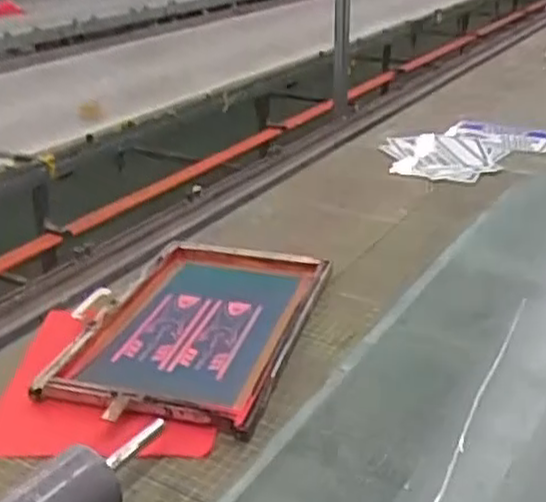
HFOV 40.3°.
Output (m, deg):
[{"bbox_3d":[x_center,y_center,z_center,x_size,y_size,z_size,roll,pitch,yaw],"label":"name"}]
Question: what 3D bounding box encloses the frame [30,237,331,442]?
[{"bbox_3d":[-0.145,0.139,1.502,0.406,0.033,0.631,8,28,16],"label":"frame"}]

